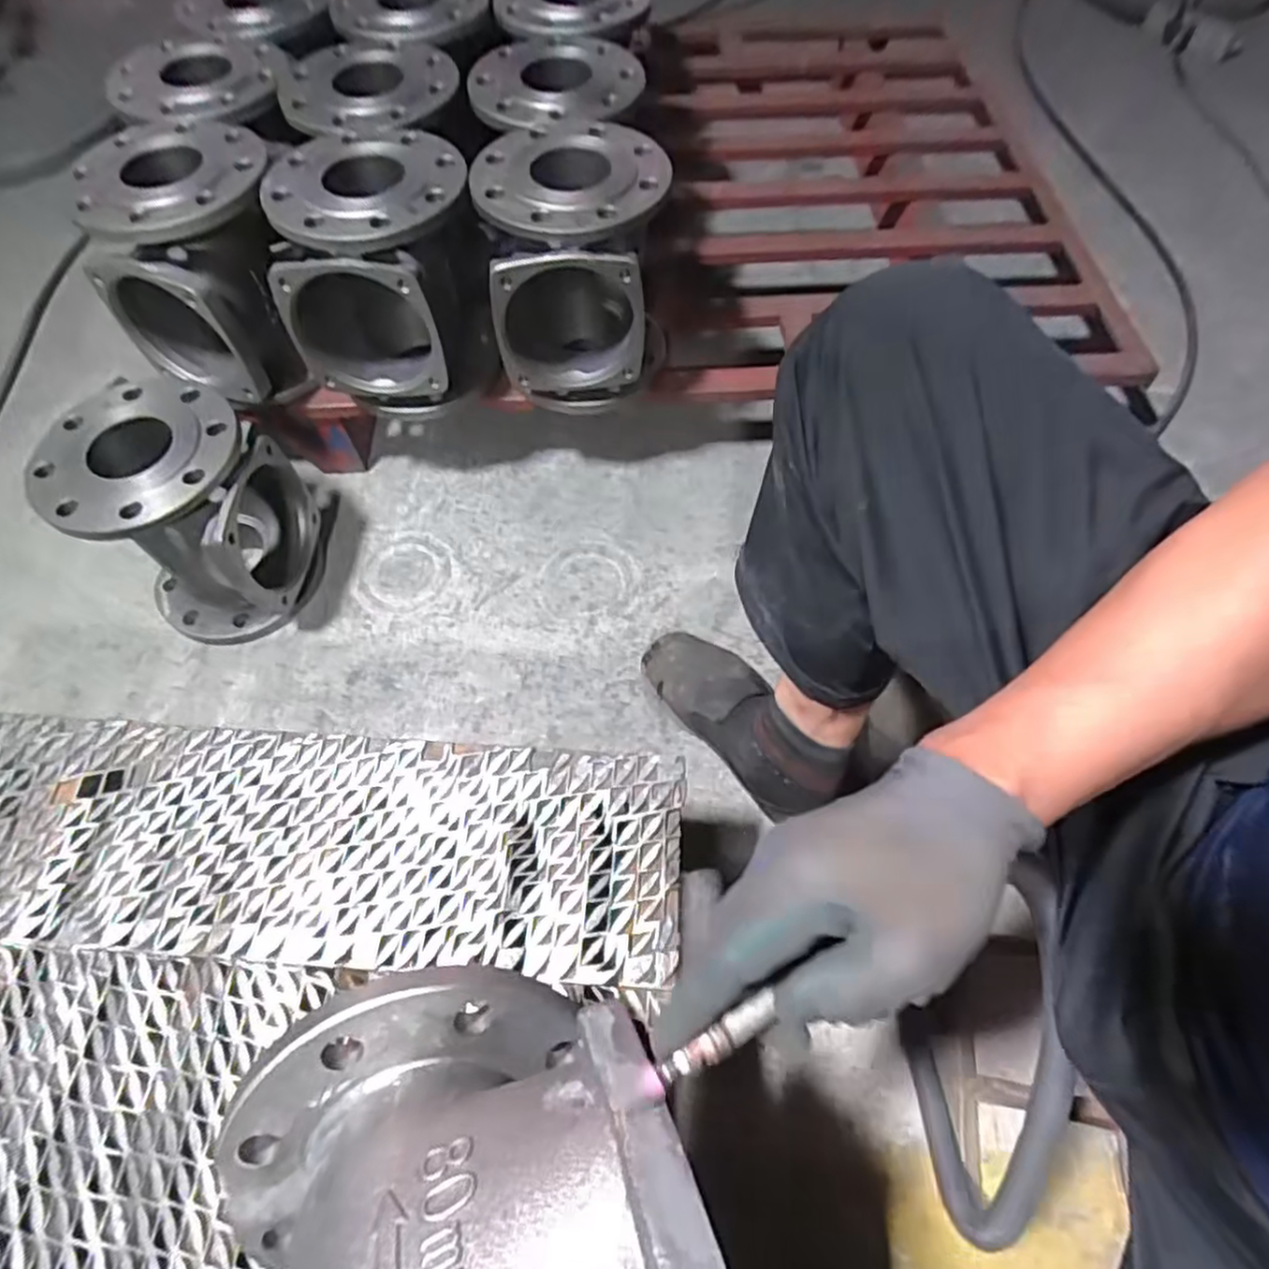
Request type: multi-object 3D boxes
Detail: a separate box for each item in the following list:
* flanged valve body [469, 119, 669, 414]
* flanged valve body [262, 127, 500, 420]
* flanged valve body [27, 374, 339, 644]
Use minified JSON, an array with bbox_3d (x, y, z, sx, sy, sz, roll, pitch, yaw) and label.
[{"bbox_3d":[-0.061,-0.389,0.776,0.179,0.230,0.183,-4,61,-1],"label":"flanged valve body"},{"bbox_3d":[-0.262,-0.384,0.781,0.188,0.233,0.193,0,61,1],"label":"flanged valve body"},{"bbox_3d":[-0.475,-0.133,0.782,0.190,0.234,0.210,1,61,1],"label":"flanged valve body"}]

